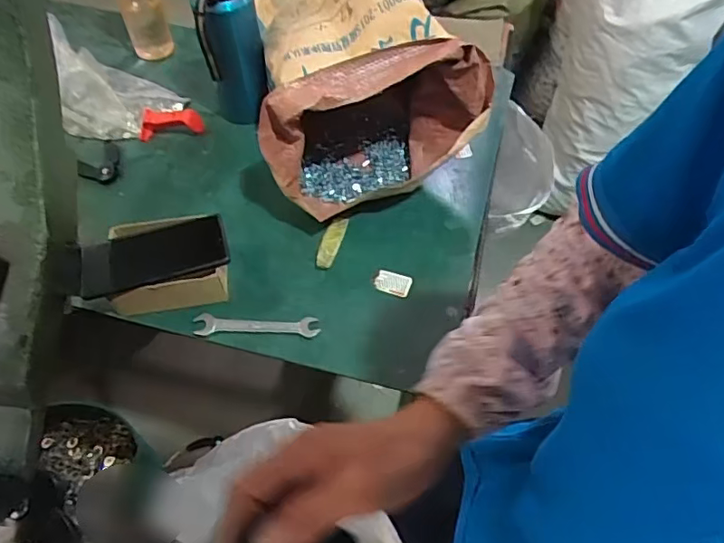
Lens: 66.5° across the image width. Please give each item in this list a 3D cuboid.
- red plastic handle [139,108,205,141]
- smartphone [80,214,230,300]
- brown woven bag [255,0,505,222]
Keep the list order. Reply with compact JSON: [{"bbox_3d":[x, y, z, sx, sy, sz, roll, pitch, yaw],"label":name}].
[{"bbox_3d":[-0.258,-0.202,0.746,0.083,0.042,0.030,-8,54,-3],"label":"red plastic handle"},{"bbox_3d":[-0.218,-0.018,0.579,0.145,0.011,0.060,-15,75,-12],"label":"smartphone"},{"bbox_3d":[-0.013,-0.247,0.729,0.273,0.223,0.297,-17,55,-9],"label":"brown woven bag"}]

